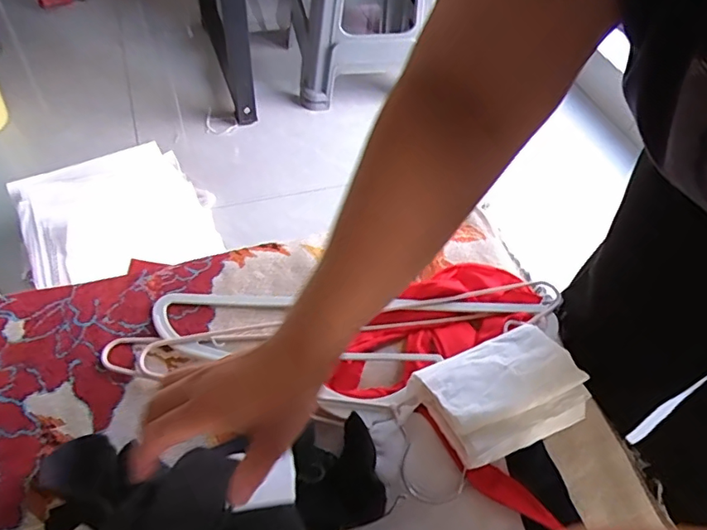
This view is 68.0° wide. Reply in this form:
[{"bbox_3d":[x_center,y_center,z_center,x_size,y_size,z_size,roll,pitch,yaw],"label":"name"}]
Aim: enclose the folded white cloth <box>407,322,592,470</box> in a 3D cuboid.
[{"bbox_3d":[0.136,0.110,0.468,0.143,0.028,0.099,-21,54,-25],"label":"folded white cloth"}]

